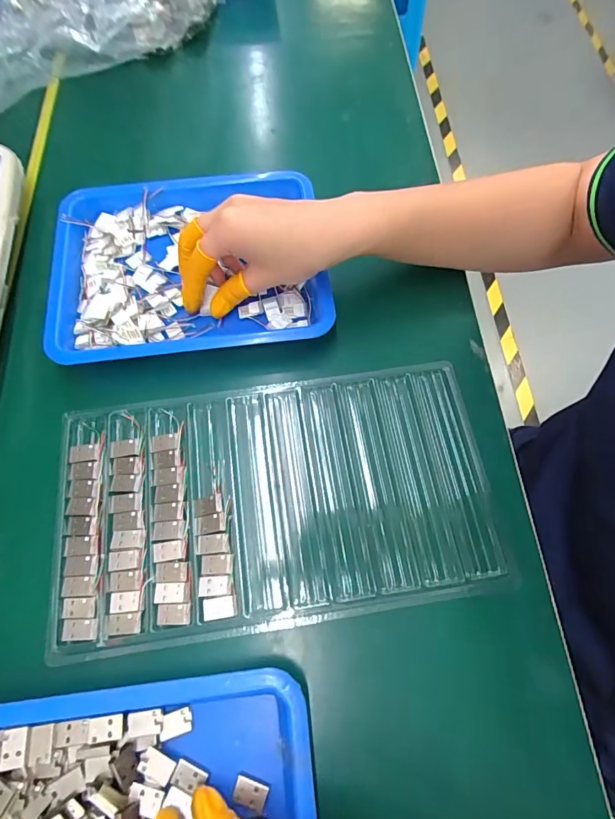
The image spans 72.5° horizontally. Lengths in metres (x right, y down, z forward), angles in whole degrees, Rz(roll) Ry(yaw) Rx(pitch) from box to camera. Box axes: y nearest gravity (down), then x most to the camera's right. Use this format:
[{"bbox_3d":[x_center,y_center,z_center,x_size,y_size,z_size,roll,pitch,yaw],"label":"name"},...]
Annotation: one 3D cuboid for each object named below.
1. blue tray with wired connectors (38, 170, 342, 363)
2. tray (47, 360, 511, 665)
[{"bbox_3d":[-0.099,-0.118,0.344,0.219,0.026,0.166,-7,68,-4],"label":"blue tray with wired connectors"},{"bbox_3d":[-0.023,0.057,0.290,0.287,0.012,0.160,-7,68,-4],"label":"tray"}]

